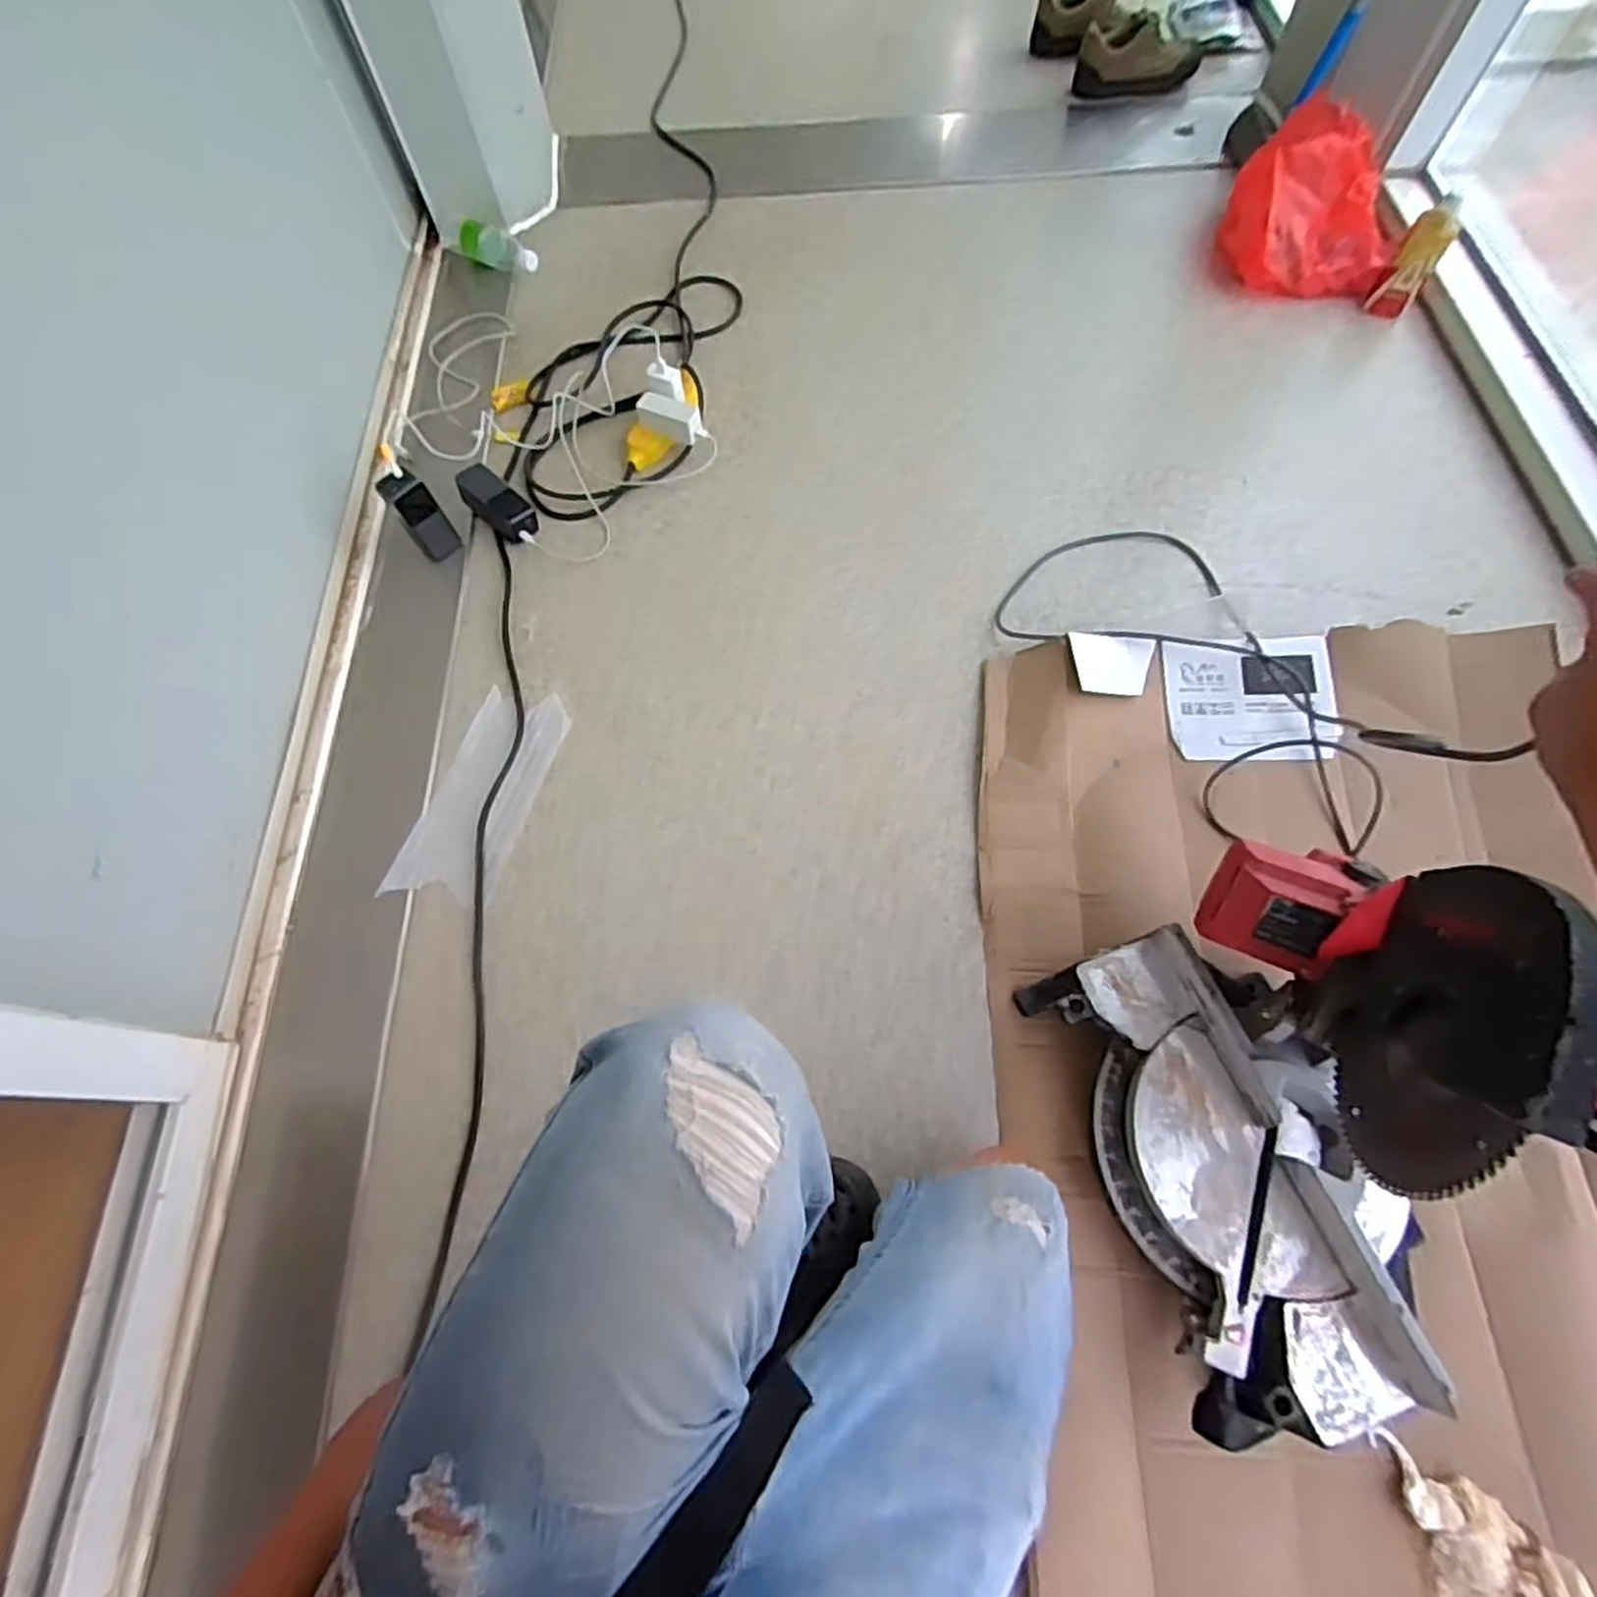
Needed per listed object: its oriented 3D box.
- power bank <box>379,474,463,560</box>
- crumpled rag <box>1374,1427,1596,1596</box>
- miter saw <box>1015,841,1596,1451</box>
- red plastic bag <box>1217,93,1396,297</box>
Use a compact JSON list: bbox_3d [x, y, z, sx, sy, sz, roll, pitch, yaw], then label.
[{"bbox_3d":[-0.549,-0.412,1.119,0.057,0.146,0.028,-35,71,-11],"label":"power bank"},{"bbox_3d":[0.595,0.654,0.643,0.093,0.072,0.167,-6,67,-2],"label":"crumpled rag"},{"bbox_3d":[0.450,0.277,0.647,0.328,0.437,0.461,-20,68,-8],"label":"miter saw"},{"bbox_3d":[0.865,-0.982,1.283,0.228,0.191,0.196,0,69,2],"label":"red plastic bag"}]

